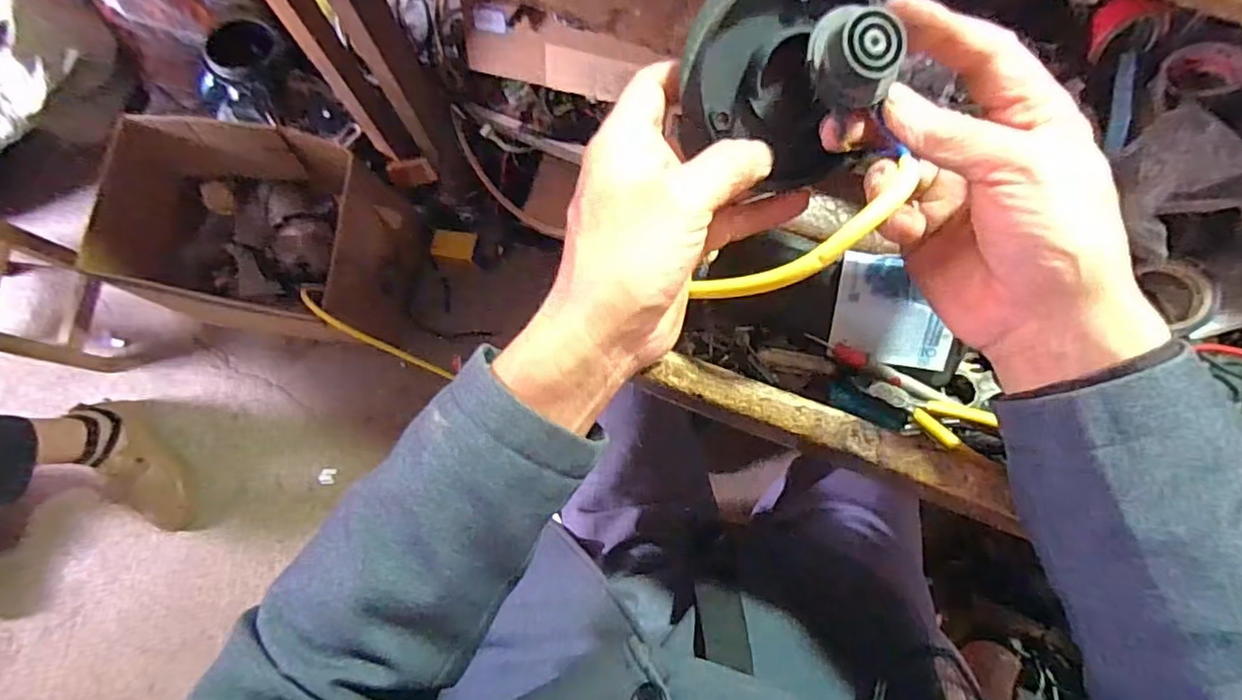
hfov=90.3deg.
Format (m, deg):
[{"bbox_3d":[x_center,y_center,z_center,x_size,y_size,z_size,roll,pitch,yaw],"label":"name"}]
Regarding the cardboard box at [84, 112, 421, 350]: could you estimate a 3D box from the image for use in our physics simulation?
[{"bbox_3d":[-0.536,-0.182,0.964,0.397,0.221,0.283,11,79,1],"label":"cardboard box"}]

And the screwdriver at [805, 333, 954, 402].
[{"bbox_3d":[0.160,0.012,0.385,0.091,0.011,0.013,26,80,4],"label":"screwdriver"}]

